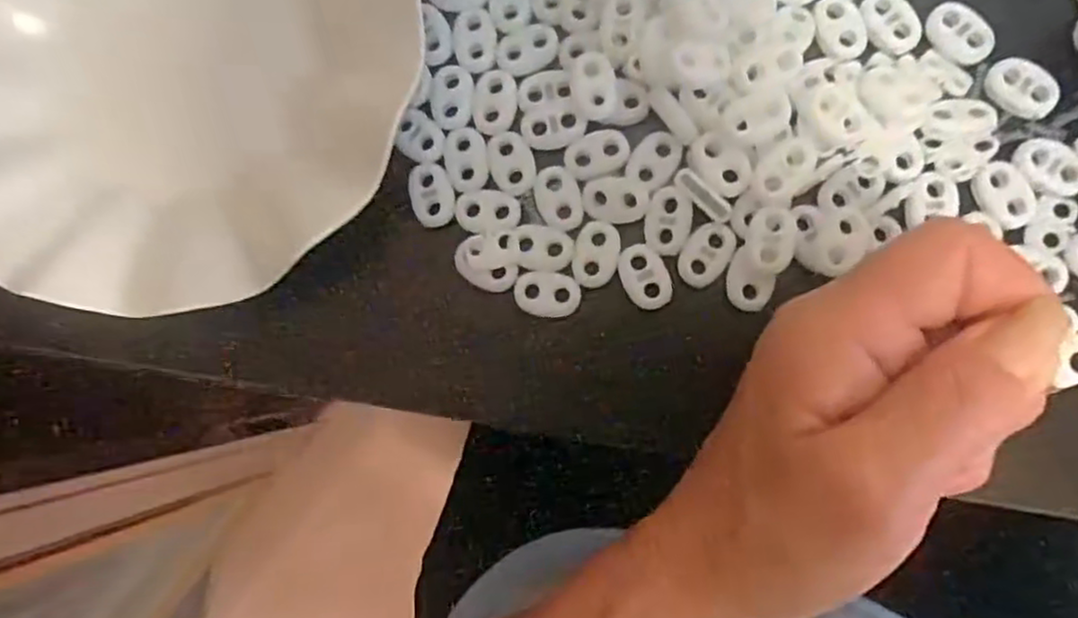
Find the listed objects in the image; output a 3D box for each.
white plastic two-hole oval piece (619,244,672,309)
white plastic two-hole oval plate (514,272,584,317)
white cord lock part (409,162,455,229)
[{"bbox_3d":[0.036,-0.011,0.240,0.015,0.004,0.022,-25,83,2],"label":"white plastic two-hole oval piece"},{"bbox_3d":[0.003,-0.005,0.242,0.022,0.004,0.015,5,85,5],"label":"white plastic two-hole oval plate"},{"bbox_3d":[-0.037,-0.040,0.245,0.014,0.004,0.022,-13,84,4],"label":"white cord lock part"}]

